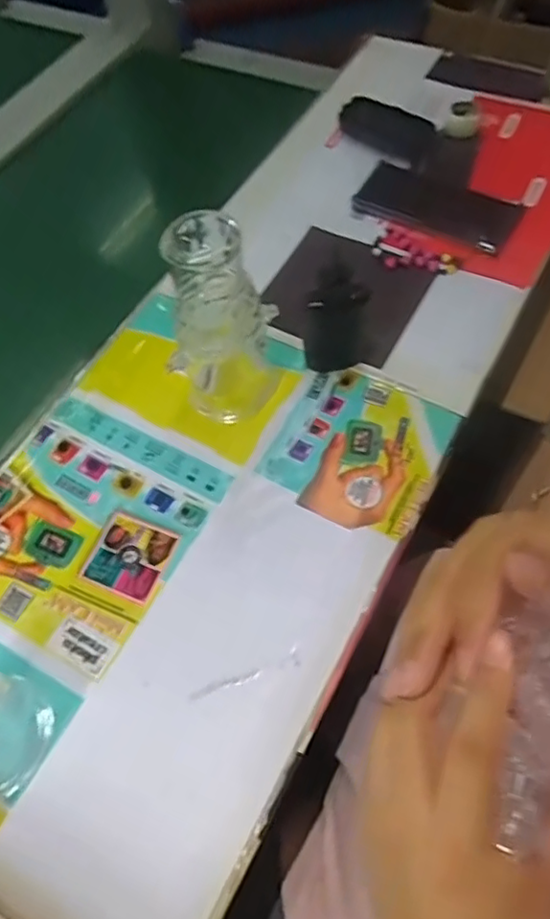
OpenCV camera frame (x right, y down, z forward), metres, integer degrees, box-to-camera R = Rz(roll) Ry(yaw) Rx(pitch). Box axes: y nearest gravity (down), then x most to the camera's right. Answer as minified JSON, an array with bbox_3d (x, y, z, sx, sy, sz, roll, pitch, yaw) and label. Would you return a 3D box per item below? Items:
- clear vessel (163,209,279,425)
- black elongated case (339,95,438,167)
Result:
[{"bbox_3d":[-0.043,-0.103,0.478,0.077,0.170,0.059,-5,61,2],"label":"clear vessel"},{"bbox_3d":[0.127,-0.373,0.686,0.105,0.044,0.034,20,63,-4],"label":"black elongated case"}]

